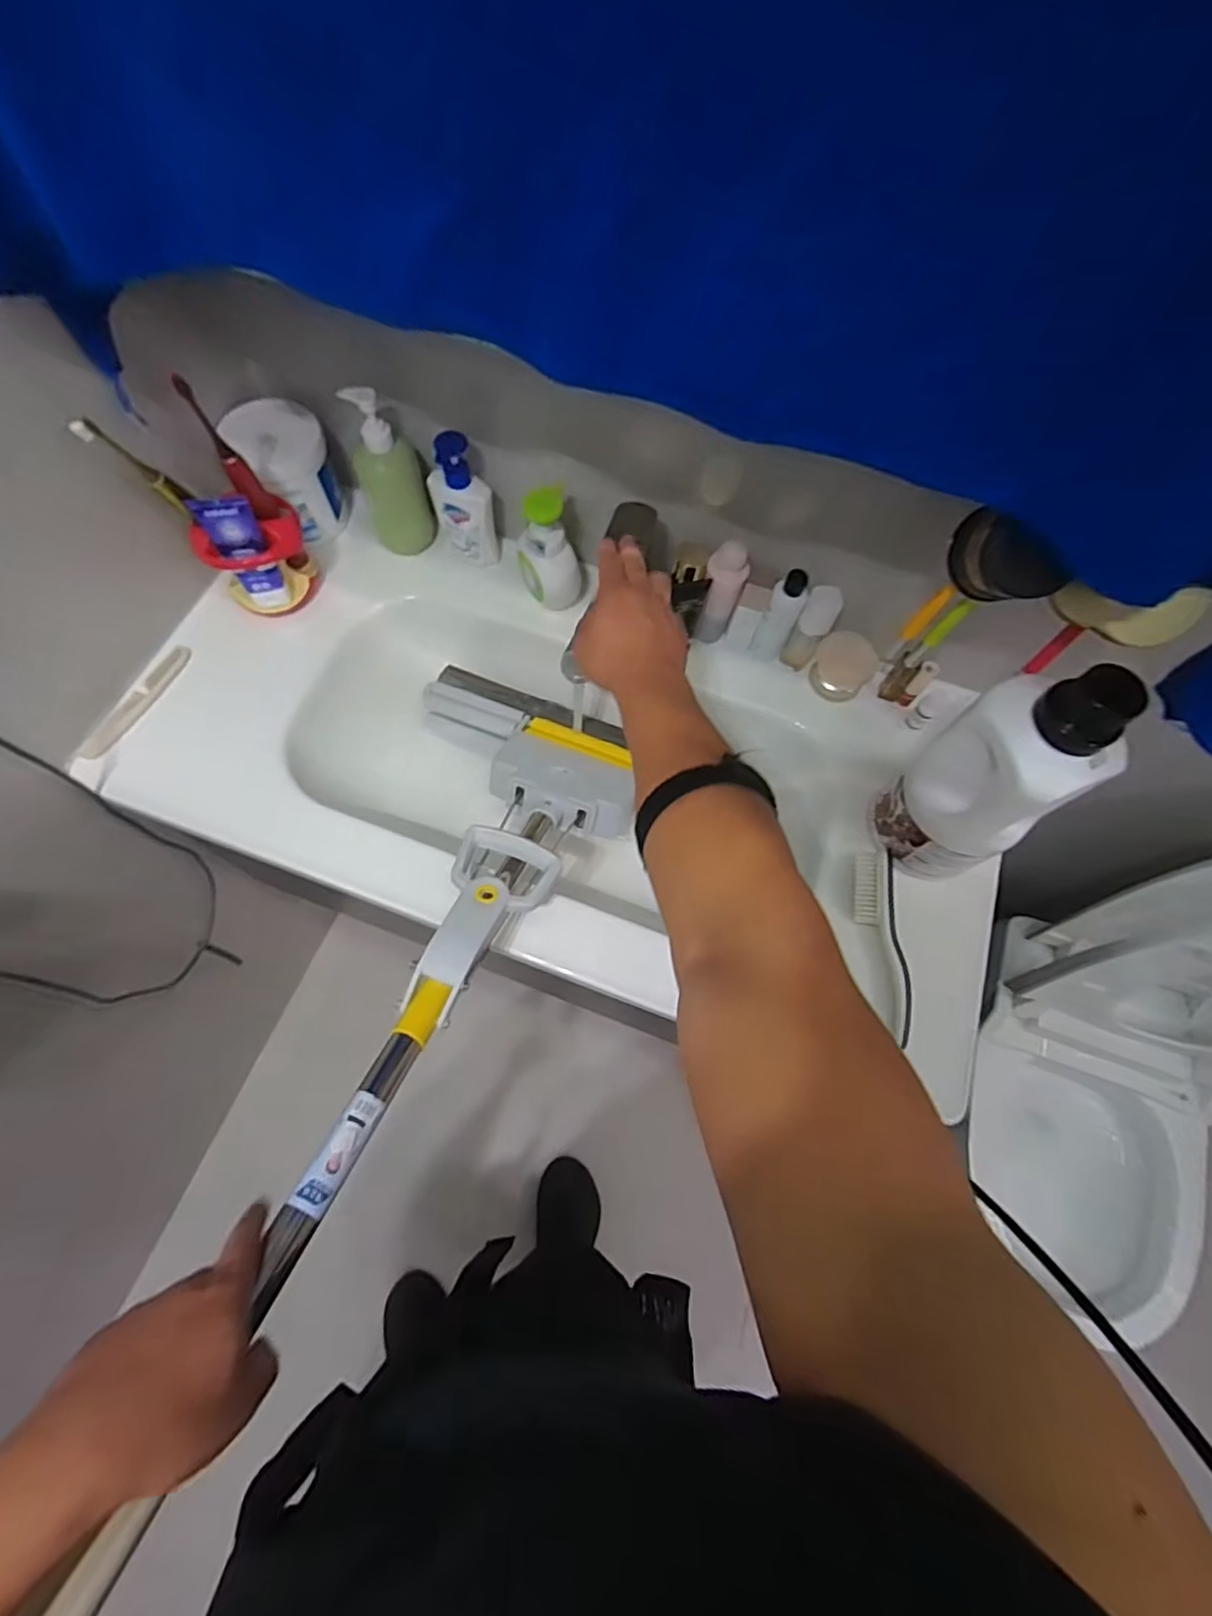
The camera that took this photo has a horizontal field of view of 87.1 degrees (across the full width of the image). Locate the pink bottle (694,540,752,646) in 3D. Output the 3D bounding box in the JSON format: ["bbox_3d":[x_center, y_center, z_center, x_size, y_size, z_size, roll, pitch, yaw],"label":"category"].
[{"bbox_3d":[0.133,-0.247,0.742,0.042,0.137,0.035,14,68,3],"label":"pink bottle"}]

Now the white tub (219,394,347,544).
[{"bbox_3d":[-0.383,-0.407,0.782,0.096,0.130,0.113,-32,73,-15],"label":"white tub"}]

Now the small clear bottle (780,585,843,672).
[{"bbox_3d":[0.240,-0.208,0.750,0.036,0.118,0.027,41,72,12],"label":"small clear bottle"}]

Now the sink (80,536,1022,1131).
[{"bbox_3d":[-0.048,-0.046,0.771,0.982,0.142,0.436,19,69,5],"label":"sink"}]

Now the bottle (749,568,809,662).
[{"bbox_3d":[0.203,-0.221,0.746,0.036,0.128,0.028,28,69,8],"label":"bottle"}]

